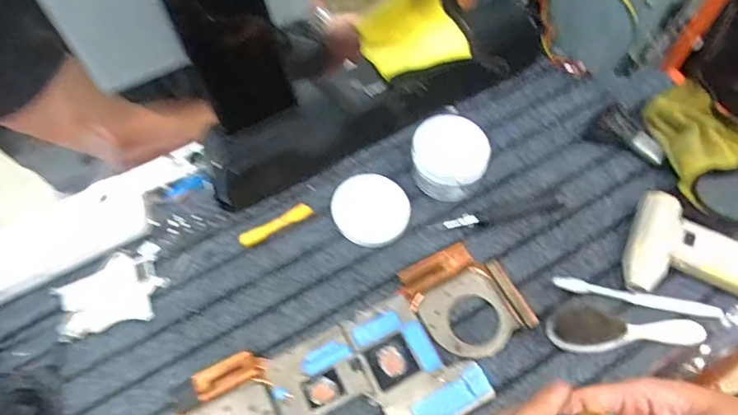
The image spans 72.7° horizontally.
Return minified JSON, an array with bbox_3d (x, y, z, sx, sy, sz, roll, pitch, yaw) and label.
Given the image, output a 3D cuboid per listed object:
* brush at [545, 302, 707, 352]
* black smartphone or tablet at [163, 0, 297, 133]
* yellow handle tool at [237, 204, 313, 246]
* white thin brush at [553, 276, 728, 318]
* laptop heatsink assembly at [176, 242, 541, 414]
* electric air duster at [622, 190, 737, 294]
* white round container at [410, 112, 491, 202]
[{"bbox_3d":[0.243,0.110,0.470,0.145,0.029,0.044,0,61,0],"label":"brush"},{"bbox_3d":[-0.120,-0.144,0.443,0.077,0.154,0.005,-25,42,-11],"label":"black smartphone or tablet"},{"bbox_3d":[-0.099,0.019,0.537,0.081,0.004,0.018,-28,65,-14],"label":"yellow handle tool"},{"bbox_3d":[0.264,0.088,0.488,0.163,0.016,0.012,9,62,5],"label":"white thin brush"},{"bbox_3d":[-0.009,0.155,0.457,0.342,0.013,0.133,-25,64,-13],"label":"laptop heatsink assembly"},{"bbox_3d":[0.329,0.059,0.495,0.149,0.033,0.101,27,65,14],"label":"electric air duster"},{"bbox_3d":[0.086,-0.053,0.543,0.079,0.061,0.068,7,61,4],"label":"white round container"}]

